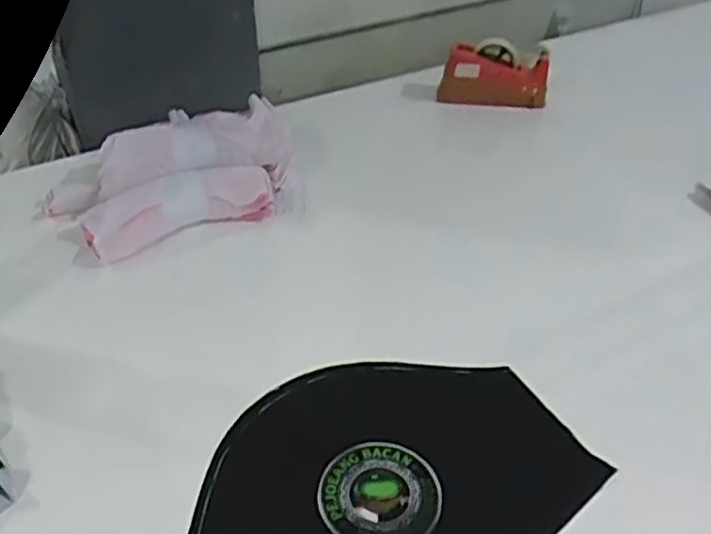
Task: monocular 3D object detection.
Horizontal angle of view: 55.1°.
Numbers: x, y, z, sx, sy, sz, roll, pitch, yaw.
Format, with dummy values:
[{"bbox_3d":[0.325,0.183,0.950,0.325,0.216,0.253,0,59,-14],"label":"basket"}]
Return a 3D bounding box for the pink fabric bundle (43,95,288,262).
[{"bbox_3d":[-0.280,-0.149,1.040,0.368,0.124,0.256,-17,42,-21],"label":"pink fabric bundle"}]

